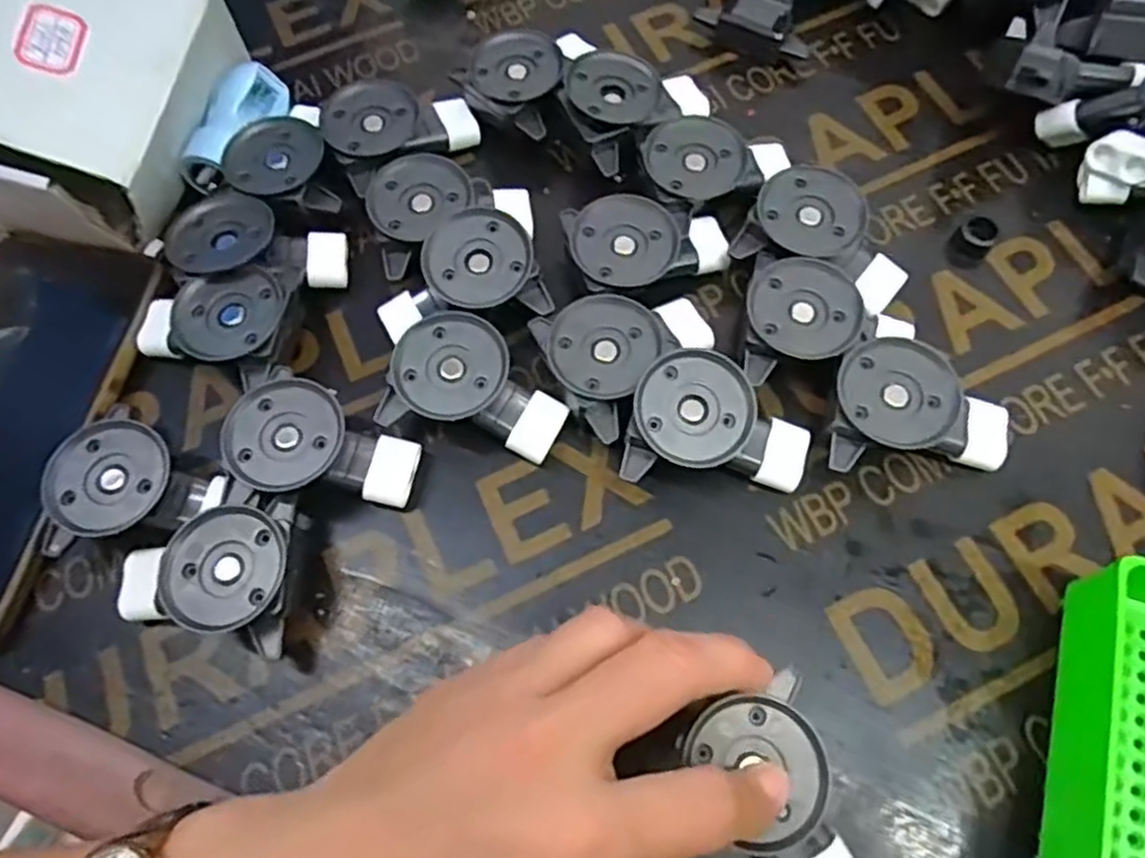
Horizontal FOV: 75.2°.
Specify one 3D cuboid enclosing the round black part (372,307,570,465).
[{"bbox_3d":[-0.035,-0.013,0.286,0.064,0.031,0.045,21,70,11],"label":"round black part"}]

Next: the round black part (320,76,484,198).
[{"bbox_3d":[-0.080,-0.136,0.339,0.066,0.029,0.043,-38,71,-12],"label":"round black part"}]

